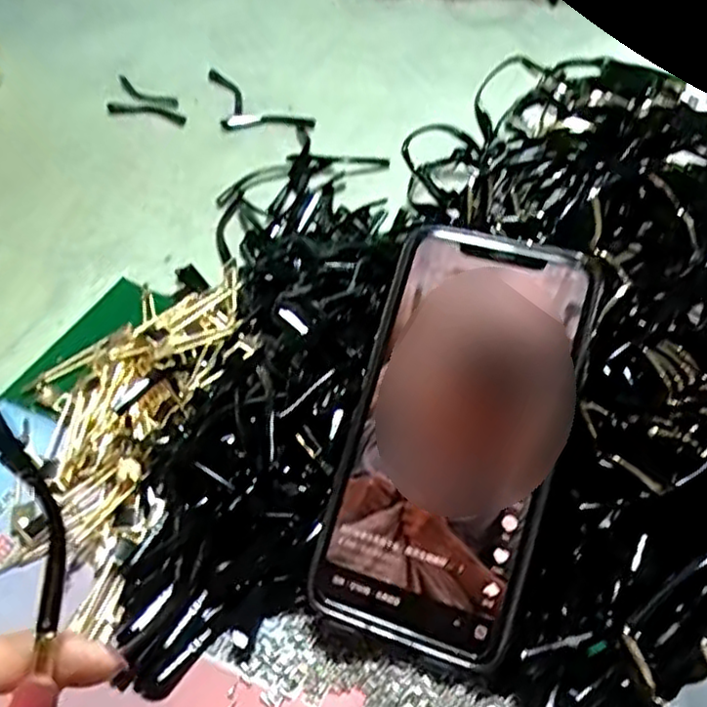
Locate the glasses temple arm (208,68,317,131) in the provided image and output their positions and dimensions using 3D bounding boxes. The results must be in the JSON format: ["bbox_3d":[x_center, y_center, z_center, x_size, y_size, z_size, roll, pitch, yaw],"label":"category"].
[{"bbox_3d":[-0.092,-0.199,0.590,0.134,0.005,0.053,35,59,31],"label":"glasses temple arm"}]

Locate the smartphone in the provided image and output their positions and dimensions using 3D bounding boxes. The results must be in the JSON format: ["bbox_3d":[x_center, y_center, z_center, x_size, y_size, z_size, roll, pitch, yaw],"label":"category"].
[{"bbox_3d":[0.038,0.033,0.277,0.077,0.009,0.160,15,84,18],"label":"smartphone"}]

